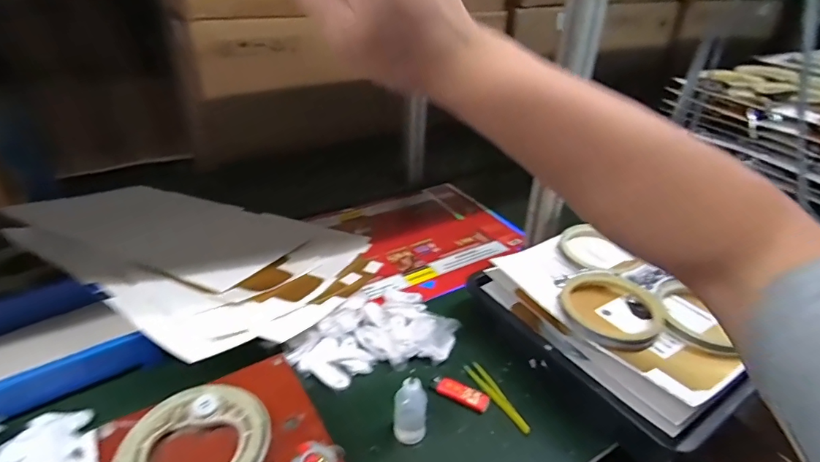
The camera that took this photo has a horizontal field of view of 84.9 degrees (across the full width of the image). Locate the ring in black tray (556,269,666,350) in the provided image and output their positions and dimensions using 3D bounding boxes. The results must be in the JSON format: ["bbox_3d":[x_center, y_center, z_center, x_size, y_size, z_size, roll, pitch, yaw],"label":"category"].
[{"bbox_3d":[0.260,0.101,0.593,0.130,0.026,0.131,1,31,-1],"label":"ring in black tray"}]

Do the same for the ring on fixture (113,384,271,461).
[{"bbox_3d":[-0.207,0.207,0.434,0.125,0.017,0.132,27,39,36],"label":"ring on fixture"}]

